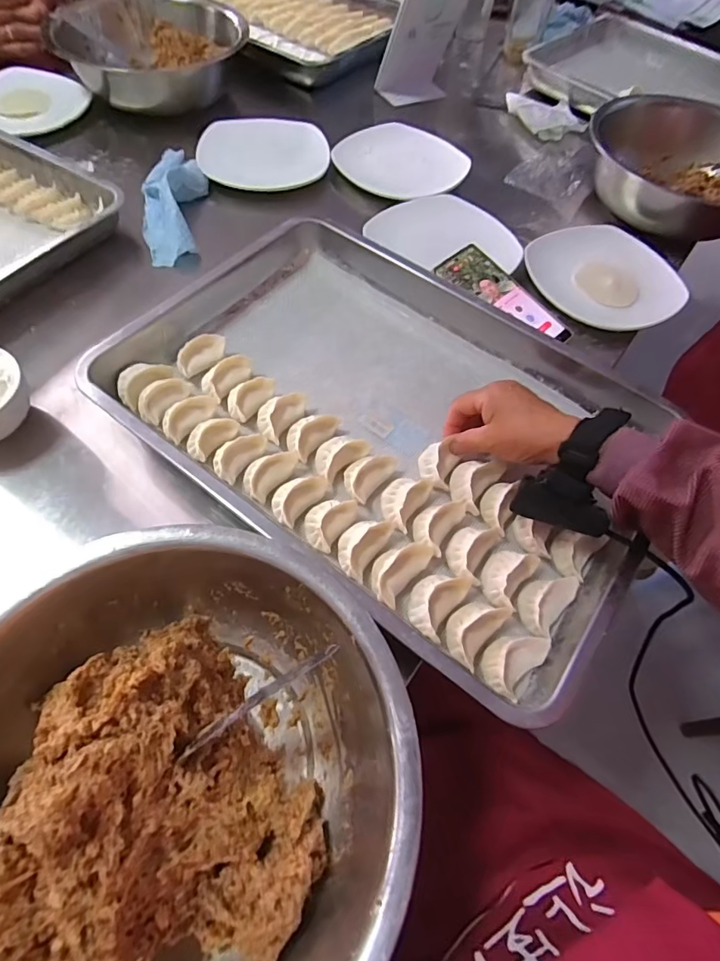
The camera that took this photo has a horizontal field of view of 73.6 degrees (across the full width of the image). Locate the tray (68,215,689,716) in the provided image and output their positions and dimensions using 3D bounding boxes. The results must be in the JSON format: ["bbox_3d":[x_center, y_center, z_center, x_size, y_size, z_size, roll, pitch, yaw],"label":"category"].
[{"bbox_3d":[0.030,-0.072,0.458,0.476,0.055,0.339,36,64,14],"label":"tray"}]

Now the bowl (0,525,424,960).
[{"bbox_3d":[-0.110,0.174,0.279,0.273,0.089,0.252,2,61,-4],"label":"bowl"}]

